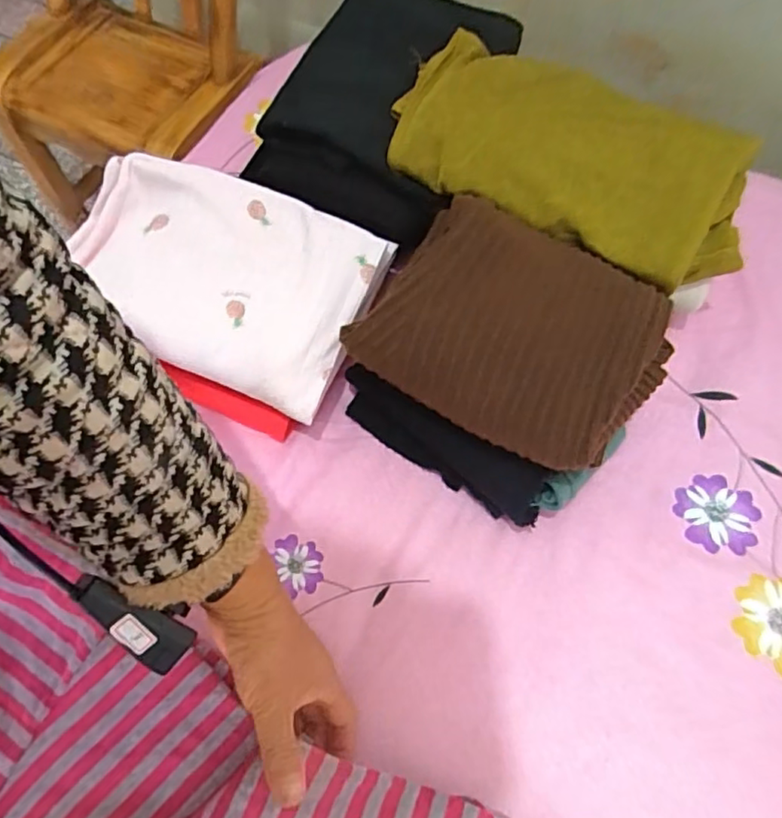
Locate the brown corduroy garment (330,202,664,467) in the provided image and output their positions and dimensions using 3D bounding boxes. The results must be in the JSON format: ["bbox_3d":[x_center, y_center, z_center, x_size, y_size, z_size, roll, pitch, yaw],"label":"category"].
[{"bbox_3d":[0.094,-0.061,0.452,0.205,0.070,0.166,29,71,15],"label":"brown corduroy garment"}]

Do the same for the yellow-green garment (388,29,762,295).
[{"bbox_3d":[0.147,-0.214,0.515,0.301,0.050,0.145,26,86,11],"label":"yellow-green garment"}]

